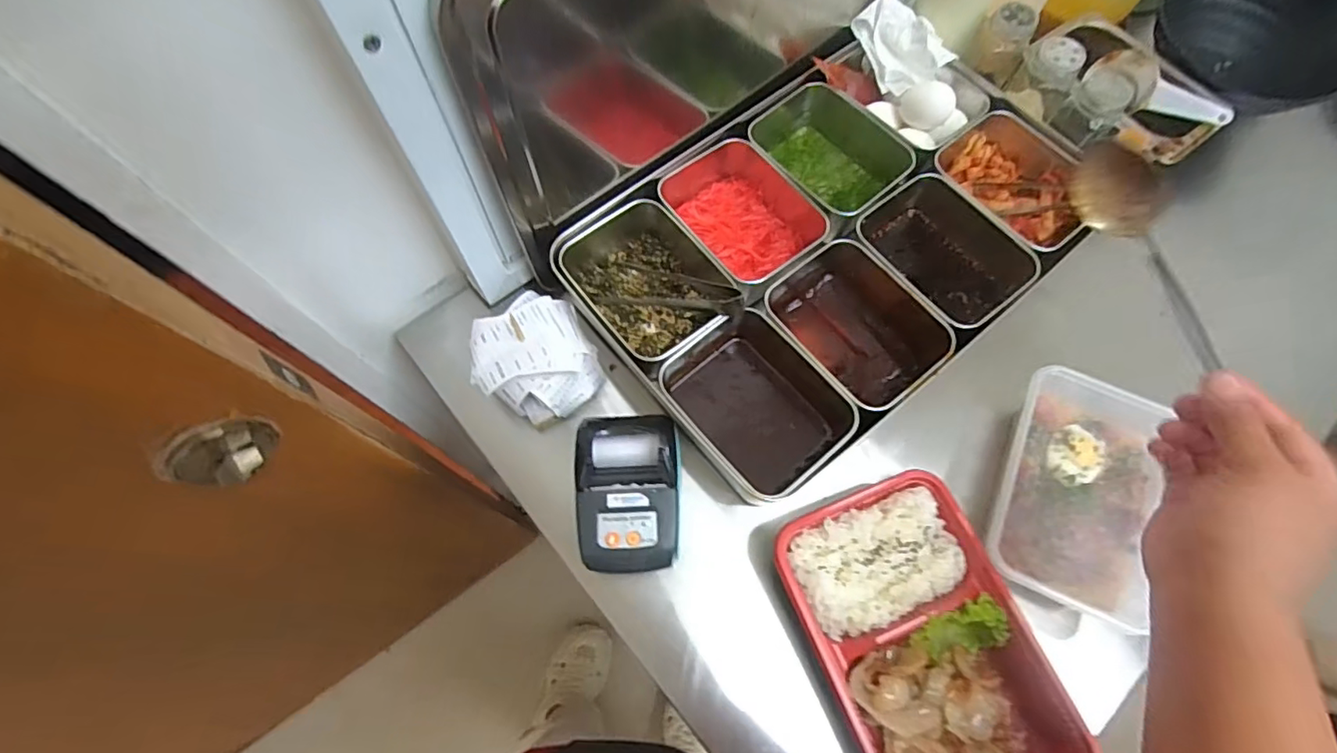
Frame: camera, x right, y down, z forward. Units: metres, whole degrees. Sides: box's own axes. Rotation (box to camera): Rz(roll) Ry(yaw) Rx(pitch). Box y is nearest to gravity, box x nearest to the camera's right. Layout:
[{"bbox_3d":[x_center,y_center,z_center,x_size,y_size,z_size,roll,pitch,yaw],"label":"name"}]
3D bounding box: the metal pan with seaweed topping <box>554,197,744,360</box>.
[{"bbox_3d":[-0.019,-0.082,0.508,0.114,0.060,0.152,-36,73,-12],"label":"metal pan with seaweed topping"}]

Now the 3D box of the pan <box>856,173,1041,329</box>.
[{"bbox_3d":[0.238,-0.104,0.513,0.117,0.049,0.136,-37,73,-12],"label":"pan"}]

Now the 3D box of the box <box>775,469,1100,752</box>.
[{"bbox_3d":[0.175,0.189,0.409,0.139,0.041,0.218,-21,70,-7],"label":"box"}]

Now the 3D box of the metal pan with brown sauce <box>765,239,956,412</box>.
[{"bbox_3d":[0.159,-0.041,0.499,0.111,0.067,0.143,-35,72,-12],"label":"metal pan with brown sauce"}]

